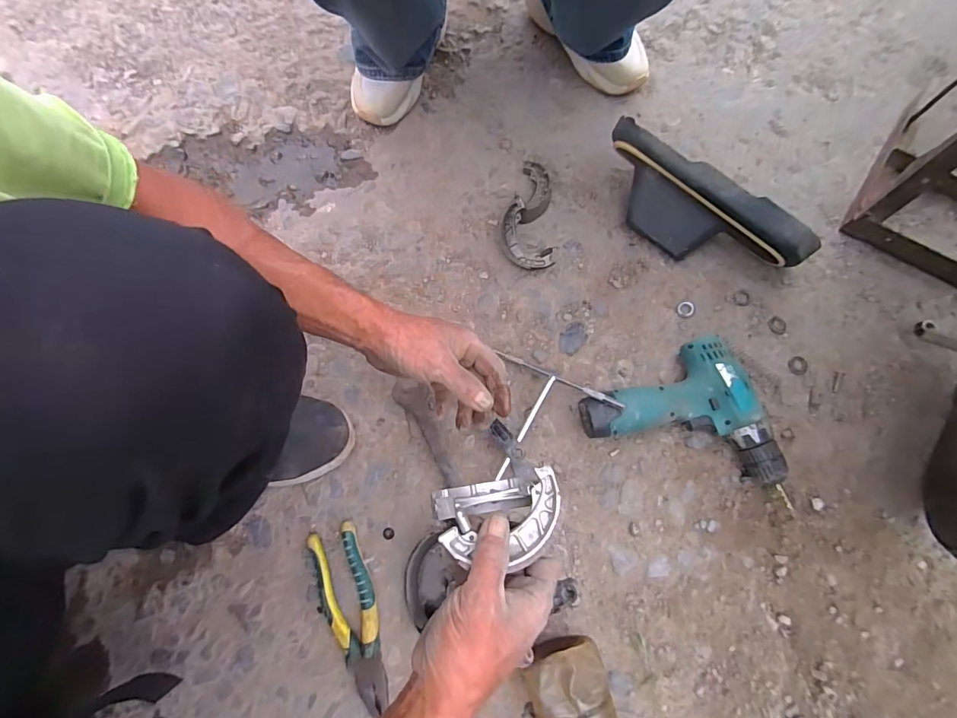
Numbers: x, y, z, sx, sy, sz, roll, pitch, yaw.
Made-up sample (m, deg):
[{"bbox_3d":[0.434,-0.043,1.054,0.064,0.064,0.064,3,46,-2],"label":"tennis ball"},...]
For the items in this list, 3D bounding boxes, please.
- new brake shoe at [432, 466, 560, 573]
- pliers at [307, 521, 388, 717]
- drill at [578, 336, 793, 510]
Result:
[{"bbox_3d":[0.017,0.124,0.344,0.090,0.060,0.059,-11,75,-3],"label":"new brake shoe"},{"bbox_3d":[-0.134,0.274,0.474,0.055,0.020,0.181,-18,72,-6],"label":"pliers"},{"bbox_3d":[0.230,0.086,0.515,0.192,0.058,0.181,-17,72,-5],"label":"drill"}]

